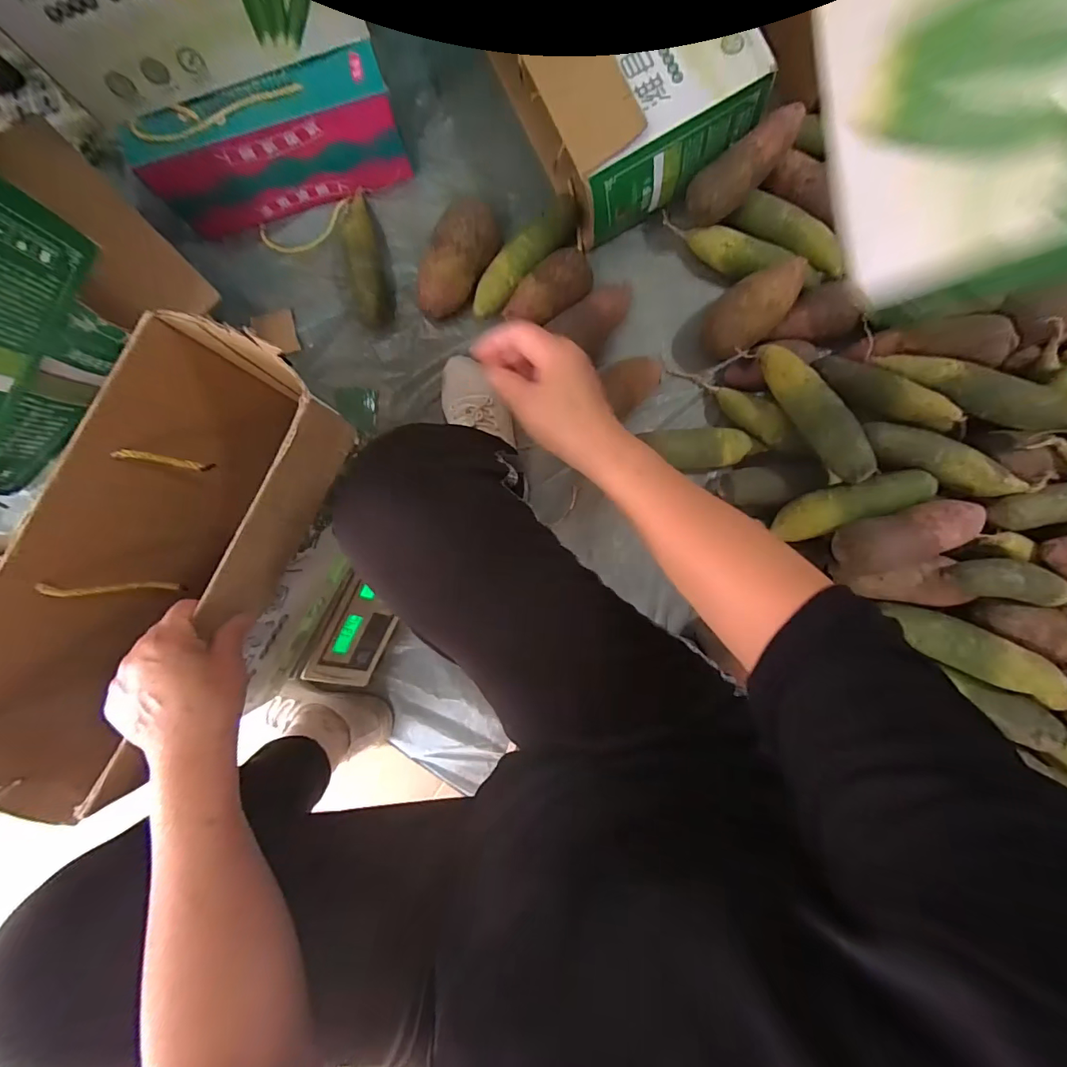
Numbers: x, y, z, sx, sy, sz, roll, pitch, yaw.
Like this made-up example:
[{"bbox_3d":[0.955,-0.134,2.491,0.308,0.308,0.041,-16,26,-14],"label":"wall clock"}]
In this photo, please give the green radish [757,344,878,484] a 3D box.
[{"bbox_3d":[0.367,-0.167,0.616,0.048,0.052,0.222,-25,72,0],"label":"green radish"}]

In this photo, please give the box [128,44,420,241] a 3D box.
[{"bbox_3d":[-0.349,-0.521,0.644,0.335,0.128,0.083,-16,90,1],"label":"box"}]

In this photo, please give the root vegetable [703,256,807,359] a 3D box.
[{"bbox_3d":[0.306,-0.317,0.677,0.129,0.088,0.085,-37,89,1],"label":"root vegetable"}]

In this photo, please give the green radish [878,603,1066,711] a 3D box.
[{"bbox_3d":[0.555,0.153,0.576,0.207,0.050,0.052,32,90,20],"label":"green radish"}]

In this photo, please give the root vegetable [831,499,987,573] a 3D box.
[{"bbox_3d":[0.457,0.003,0.572,0.150,0.063,0.067,-14,90,1],"label":"root vegetable"}]

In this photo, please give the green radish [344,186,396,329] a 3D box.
[{"bbox_3d":[-0.249,-0.405,0.688,0.058,0.055,0.202,-11,90,1],"label":"green radish"}]

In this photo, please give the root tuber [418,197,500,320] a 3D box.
[{"bbox_3d":[-0.113,-0.387,0.674,0.076,0.084,0.146,34,90,1],"label":"root tuber"}]

